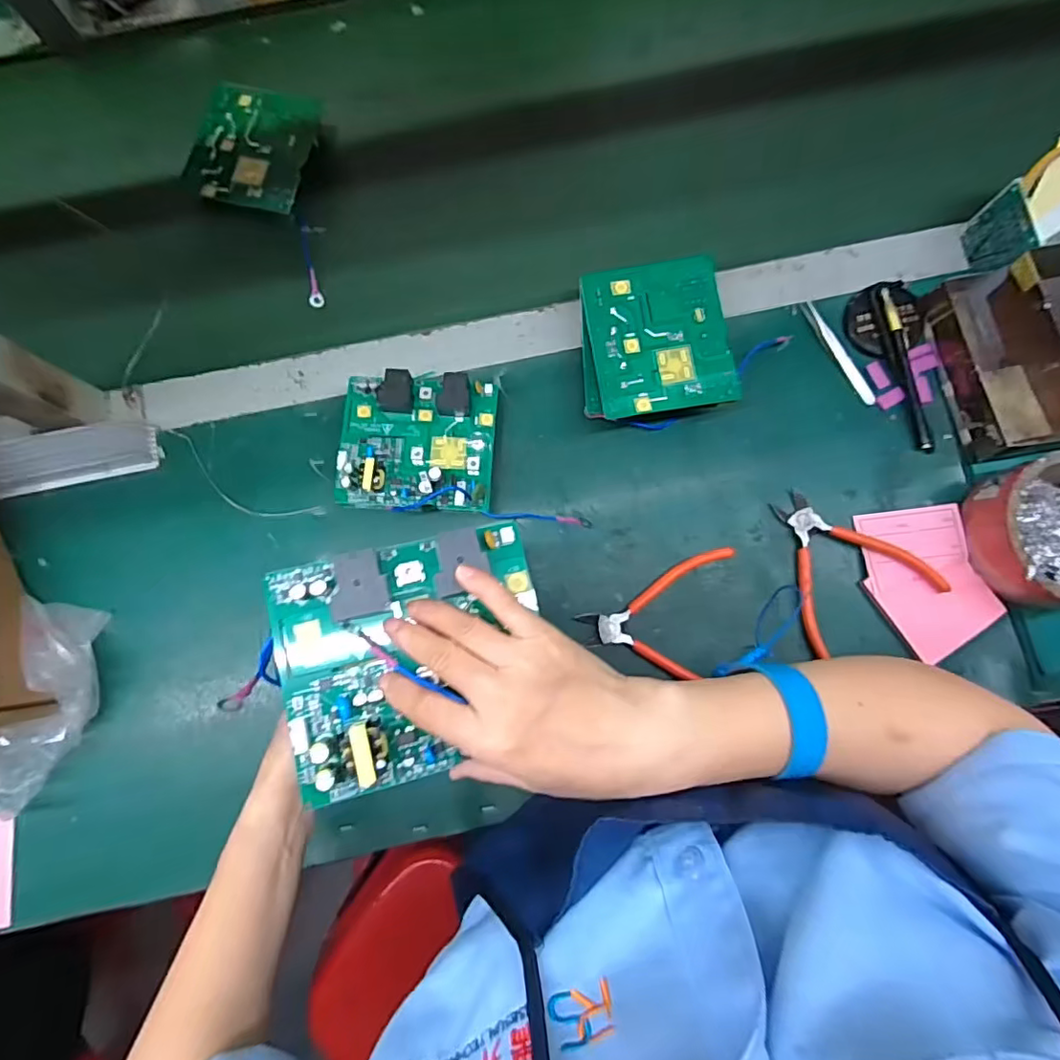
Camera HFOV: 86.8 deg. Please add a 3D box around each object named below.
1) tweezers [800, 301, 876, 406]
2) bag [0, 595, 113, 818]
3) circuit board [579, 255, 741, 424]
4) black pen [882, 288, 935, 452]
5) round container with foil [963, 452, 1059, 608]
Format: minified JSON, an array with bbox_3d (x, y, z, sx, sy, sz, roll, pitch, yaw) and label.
[{"bbox_3d":[0.287,-0.165,0.521,0.014,0.010,0.109,-28,81,-4],"label":"tweezers"},{"bbox_3d":[-0.397,0.142,0.446,0.065,0.064,0.166,2,80,1],"label":"bag"},{"bbox_3d":[0.107,-0.162,0.499,0.122,0.052,0.131,-9,80,-1],"label":"circuit board"},{"bbox_3d":[0.344,-0.147,0.509,0.014,0.013,0.151,-11,80,-1],"label":"black pen"},{"bbox_3d":[0.430,0.001,0.455,0.119,0.052,0.119,0,80,1],"label":"round container with foil"}]

